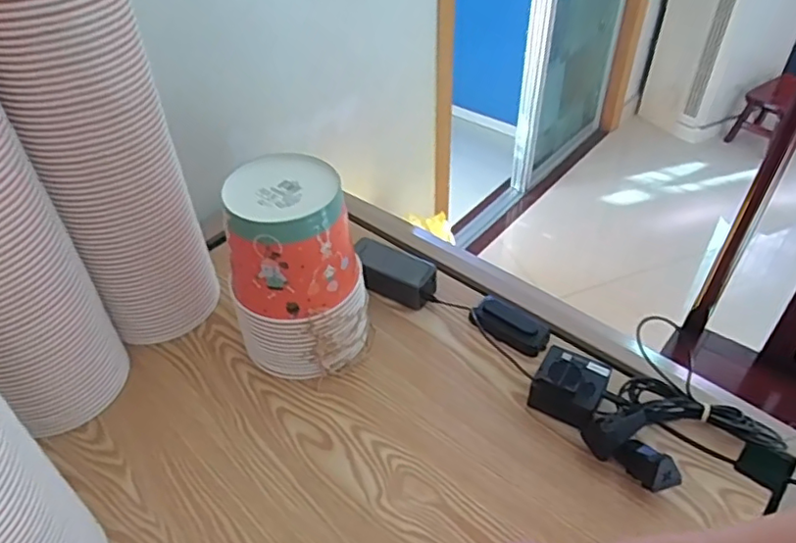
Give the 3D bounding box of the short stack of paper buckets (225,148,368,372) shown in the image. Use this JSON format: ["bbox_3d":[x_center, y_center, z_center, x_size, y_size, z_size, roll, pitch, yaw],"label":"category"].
[{"bbox_3d":[-0.120,0.003,0.741,0.152,0.246,0.147,-9,43,-8],"label":"short stack of paper buckets"}]

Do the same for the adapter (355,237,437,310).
[{"bbox_3d":[-0.005,0.005,0.874,0.129,0.065,0.057,22,48,25],"label":"adapter"}]

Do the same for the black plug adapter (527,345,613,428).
[{"bbox_3d":[0.204,0.137,0.724,0.074,0.059,0.066,24,49,26],"label":"black plug adapter"}]

